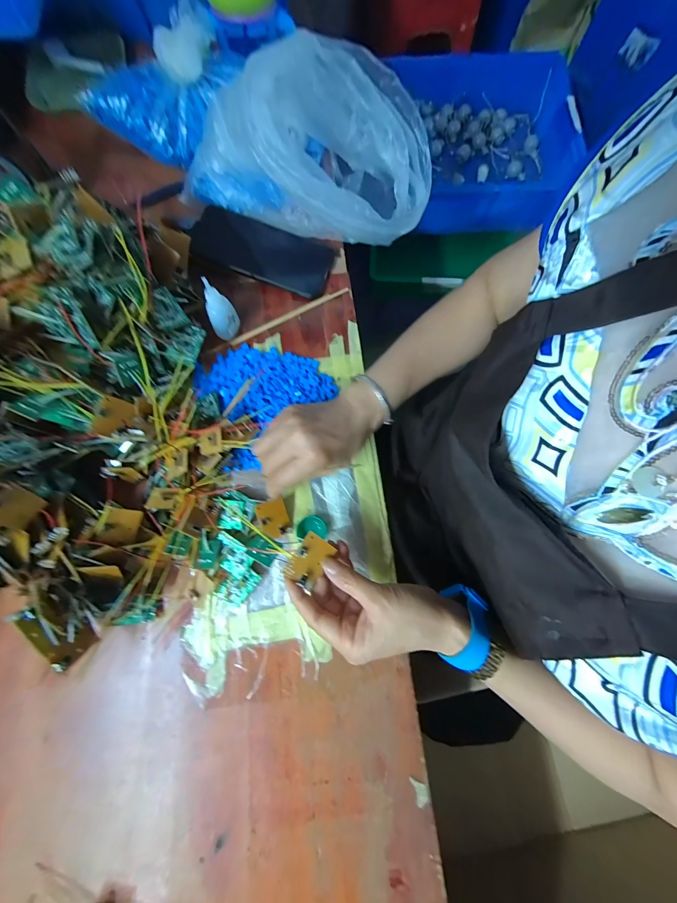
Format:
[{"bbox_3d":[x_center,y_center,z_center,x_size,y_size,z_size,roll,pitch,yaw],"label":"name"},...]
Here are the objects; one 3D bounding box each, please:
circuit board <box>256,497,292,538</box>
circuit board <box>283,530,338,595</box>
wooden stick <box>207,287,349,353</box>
[{"bbox_3d":[-0.069,0.072,0.344,0.031,0.009,0.041,-17,107,-8],"label":"circuit board"},{"bbox_3d":[-0.025,0.096,0.284,0.029,0.011,0.042,31,81,6],"label":"circuit board"},{"bbox_3d":[-0.073,-0.167,0.409,0.193,0.004,0.009,-27,80,-4],"label":"wooden stick"}]

